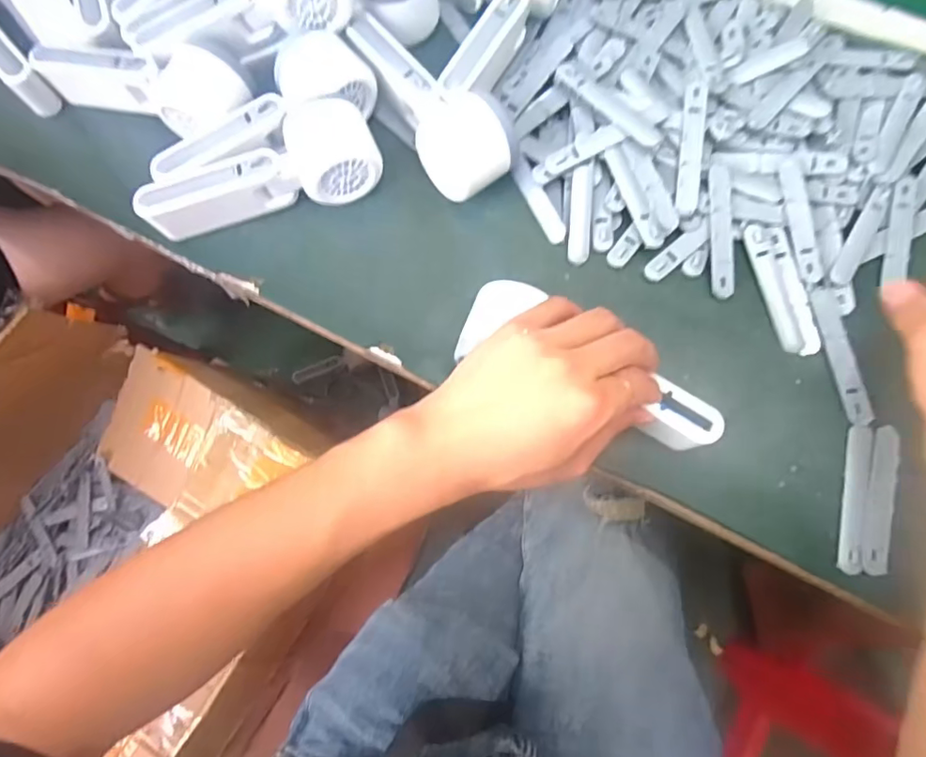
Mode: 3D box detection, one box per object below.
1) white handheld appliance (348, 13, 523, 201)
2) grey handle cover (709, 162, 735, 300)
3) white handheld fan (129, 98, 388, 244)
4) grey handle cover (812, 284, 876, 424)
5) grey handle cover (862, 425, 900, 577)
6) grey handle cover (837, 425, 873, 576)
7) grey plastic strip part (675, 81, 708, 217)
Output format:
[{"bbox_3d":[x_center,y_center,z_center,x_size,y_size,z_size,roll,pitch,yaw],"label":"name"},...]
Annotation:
[{"bbox_3d":[-0.027,-0.205,0.413,0.055,0.050,0.161,-32,77,-7],"label":"white handheld appliance"},{"bbox_3d":[0.185,-0.105,0.402,0.018,0.009,0.097,0,87,1],"label":"grey handle cover"},{"bbox_3d":[-0.143,-0.146,0.403,0.165,0.046,0.070,-19,76,-4],"label":"white handheld fan"},{"bbox_3d":[0.258,-0.017,0.382,0.017,0.007,0.096,-8,75,-1],"label":"grey handle cover"},{"bbox_3d":[0.268,0.076,0.360,0.016,0.005,0.097,17,76,5],"label":"grey handle cover"},{"bbox_3d":[0.253,0.077,0.362,0.015,0.005,0.094,15,76,5],"label":"grey handle cover"},{"bbox_3d":[0.163,-0.164,0.402,0.016,0.005,0.094,6,89,3],"label":"grey plastic strip part"}]

